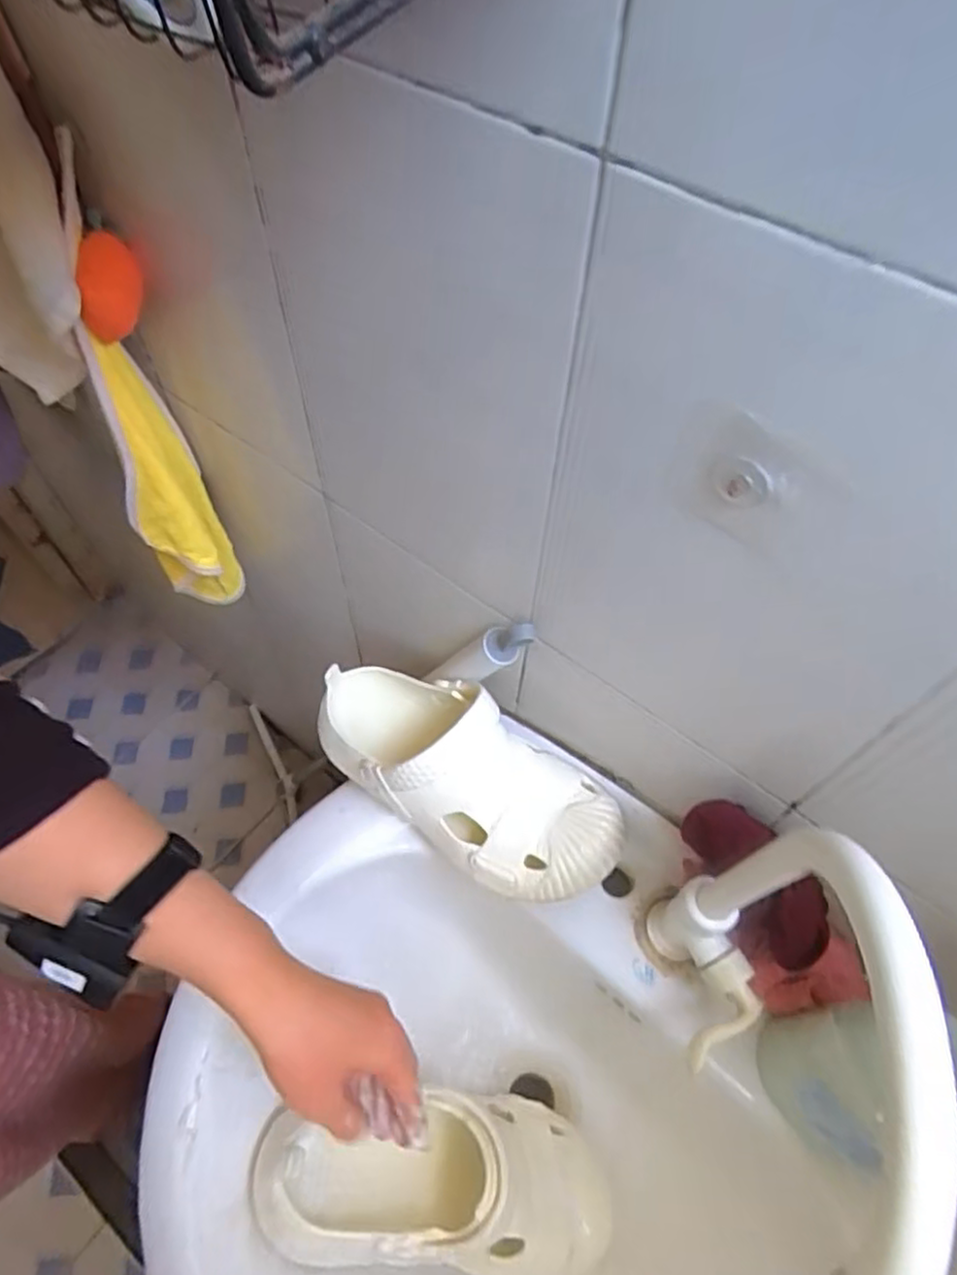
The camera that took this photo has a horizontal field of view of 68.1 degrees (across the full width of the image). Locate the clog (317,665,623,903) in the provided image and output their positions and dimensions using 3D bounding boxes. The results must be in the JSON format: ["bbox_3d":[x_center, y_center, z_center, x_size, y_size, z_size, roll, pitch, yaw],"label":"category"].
[{"bbox_3d":[-0.016,0.099,0.527,0.248,0.106,0.096,32,62,18],"label":"clog"}]

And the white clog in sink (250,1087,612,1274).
[{"bbox_3d":[-0.019,0.370,0.474,0.250,0.086,0.104,12,55,-16],"label":"white clog in sink"}]

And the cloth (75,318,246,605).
[{"bbox_3d":[-0.277,-0.134,0.650,0.070,0.299,0.086,12,57,6],"label":"cloth"}]

